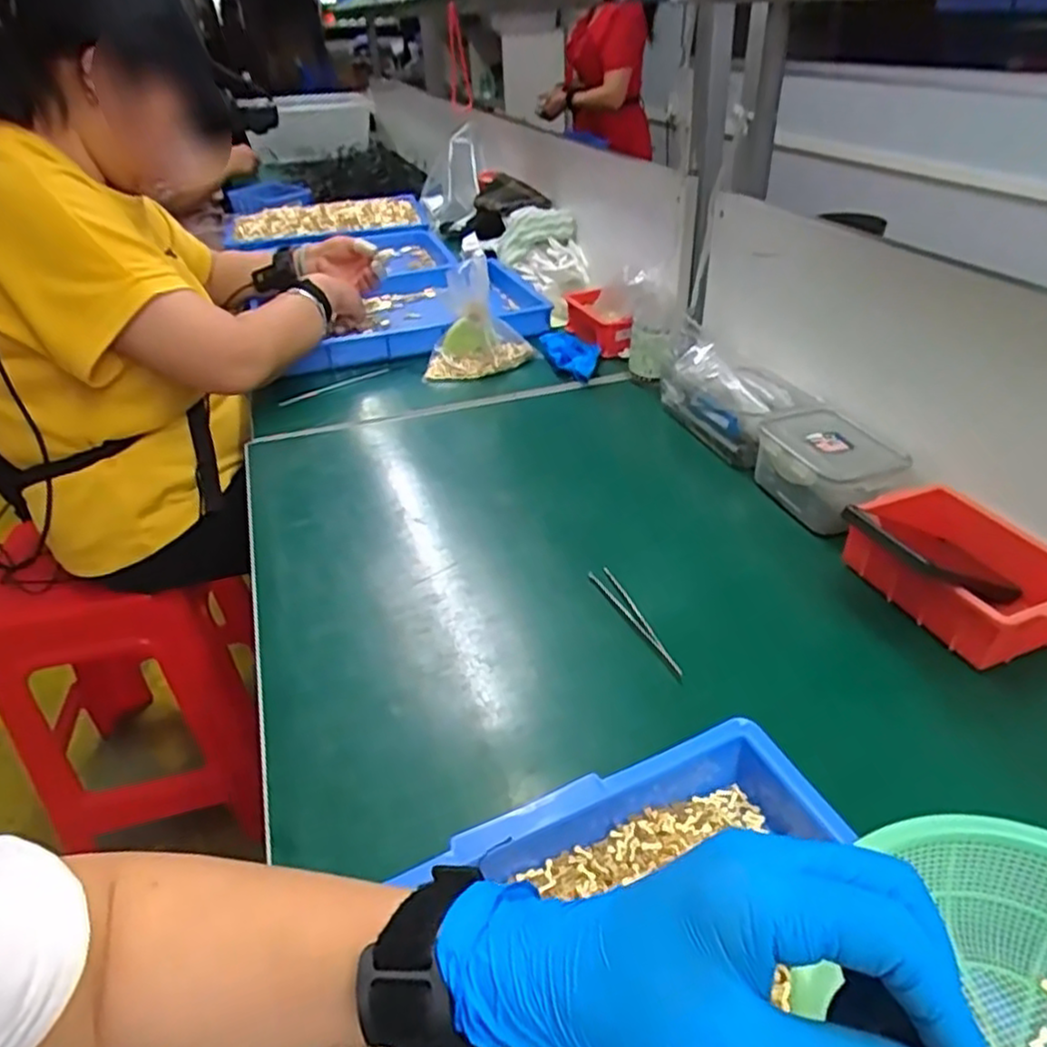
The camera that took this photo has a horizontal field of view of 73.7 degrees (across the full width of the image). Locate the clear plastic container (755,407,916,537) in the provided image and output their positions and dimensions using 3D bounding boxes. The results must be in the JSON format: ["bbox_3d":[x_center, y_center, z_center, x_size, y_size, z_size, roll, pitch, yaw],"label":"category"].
[{"bbox_3d":[0.284,-0.049,0.655,0.091,0.062,0.132,-14,38,-16],"label":"clear plastic container"}]

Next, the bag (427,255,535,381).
[{"bbox_3d":[-0.069,-0.274,0.948,0.150,0.134,0.094,-12,37,-14],"label":"bag"}]

